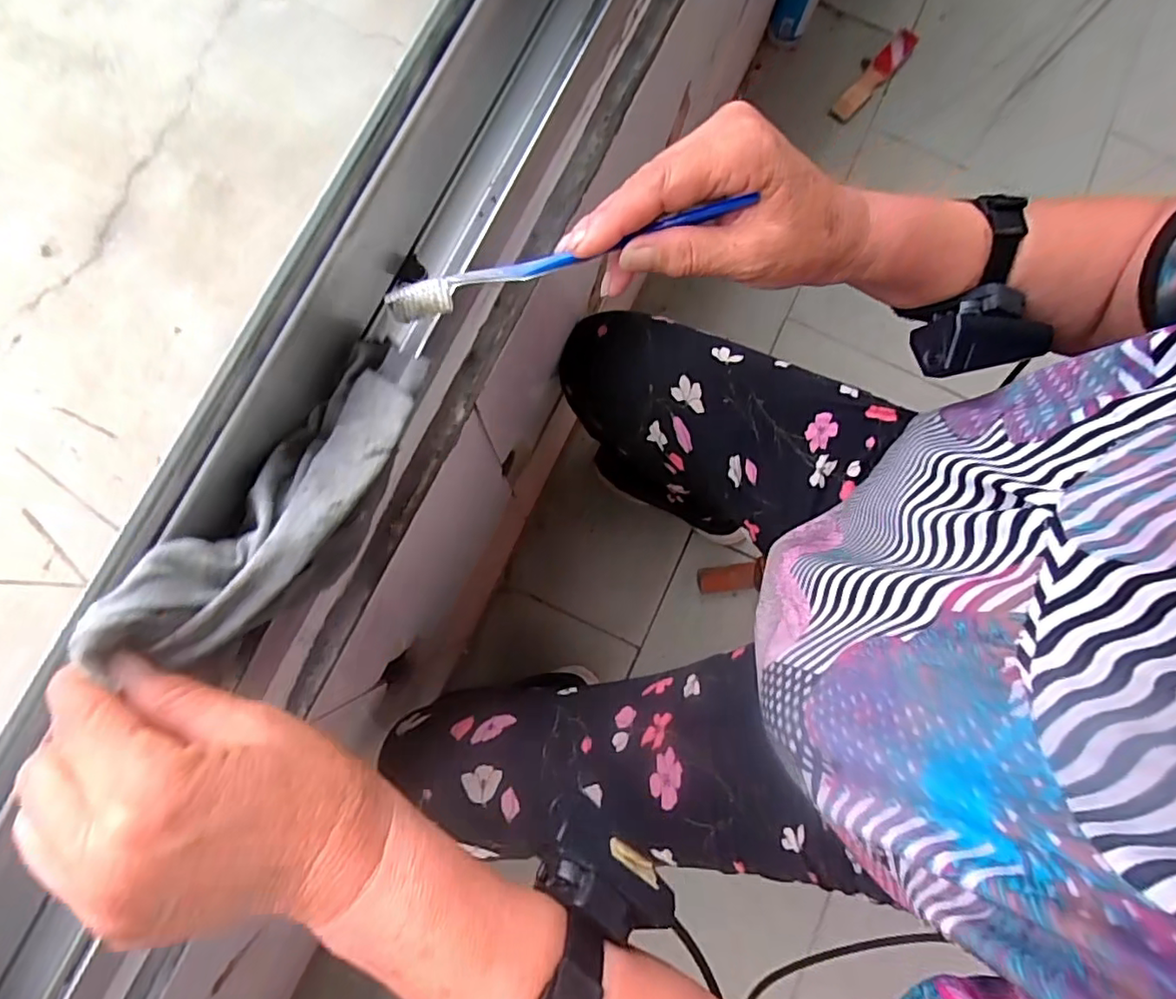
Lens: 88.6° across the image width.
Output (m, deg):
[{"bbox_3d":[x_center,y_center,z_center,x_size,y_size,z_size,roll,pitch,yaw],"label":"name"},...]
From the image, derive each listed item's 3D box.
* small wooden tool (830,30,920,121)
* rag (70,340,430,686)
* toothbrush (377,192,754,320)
[{"bbox_3d":[0.523,-0.770,1.085,0.040,0.030,0.233,40,81,9],"label":"small wooden tool"},{"bbox_3d":[-0.134,-0.005,0.277,0.051,0.031,0.191,24,56,6],"label":"rag"},{"bbox_3d":[-0.015,-0.111,0.281,0.173,0.012,0.013,-11,77,12],"label":"toothbrush"}]

